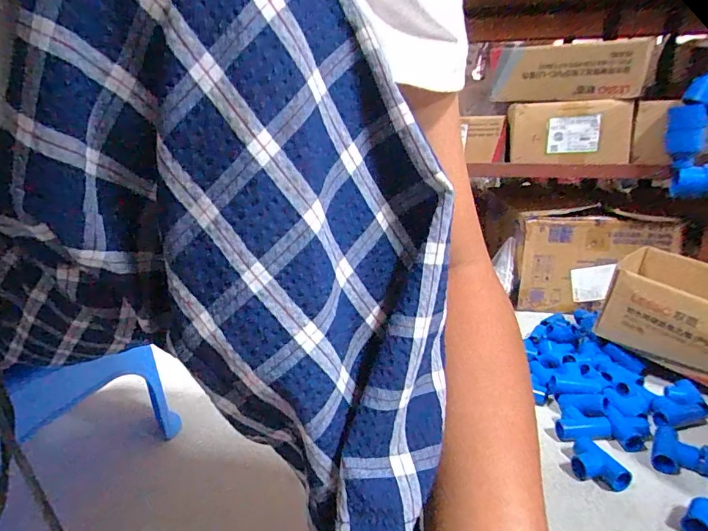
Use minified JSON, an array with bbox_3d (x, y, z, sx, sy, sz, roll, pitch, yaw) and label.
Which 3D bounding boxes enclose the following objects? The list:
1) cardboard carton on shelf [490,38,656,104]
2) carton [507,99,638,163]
[{"bbox_3d":[0.419,-0.377,0.870,0.266,0.100,0.115,10,20,32],"label":"cardboard carton on shelf"},{"bbox_3d":[0.433,-0.268,0.901,0.227,0.114,0.112,6,18,21],"label":"carton"}]

